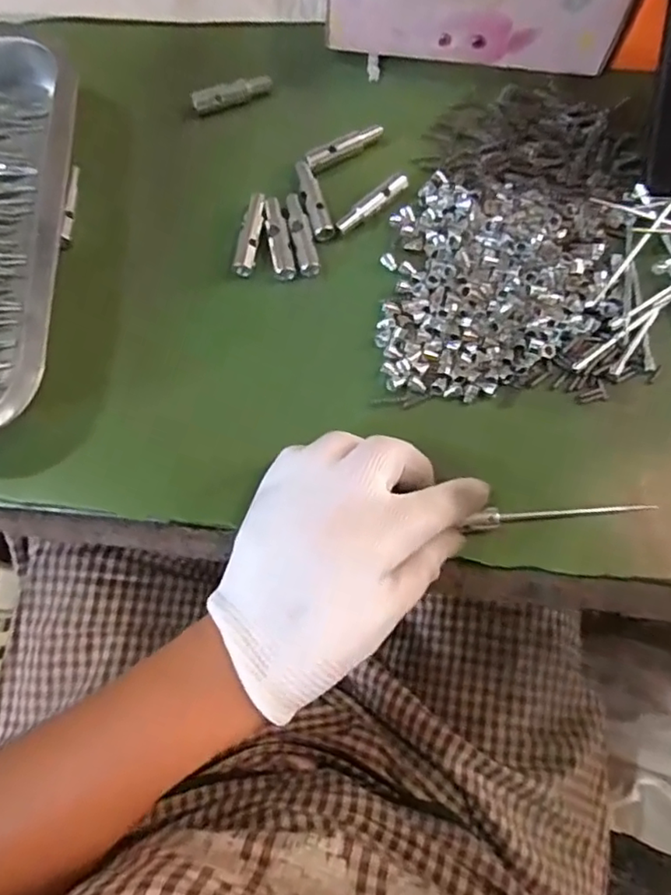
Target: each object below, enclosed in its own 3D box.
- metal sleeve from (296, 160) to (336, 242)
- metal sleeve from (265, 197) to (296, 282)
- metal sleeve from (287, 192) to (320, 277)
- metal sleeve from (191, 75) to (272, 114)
[{"bbox_3d":[-0.013,-0.145,0.355,0.013,0.010,0.052,-16,74,-4],"label":"metal sleeve"},{"bbox_3d":[-0.033,-0.120,0.348,0.012,0.009,0.051,-12,74,-3],"label":"metal sleeve"},{"bbox_3d":[-0.020,-0.123,0.348,0.013,0.008,0.052,-12,74,-3],"label":"metal sleeve"},{"bbox_3d":[-0.064,-0.221,0.379,0.051,0.011,0.011,-21,75,-6],"label":"metal sleeve"}]

